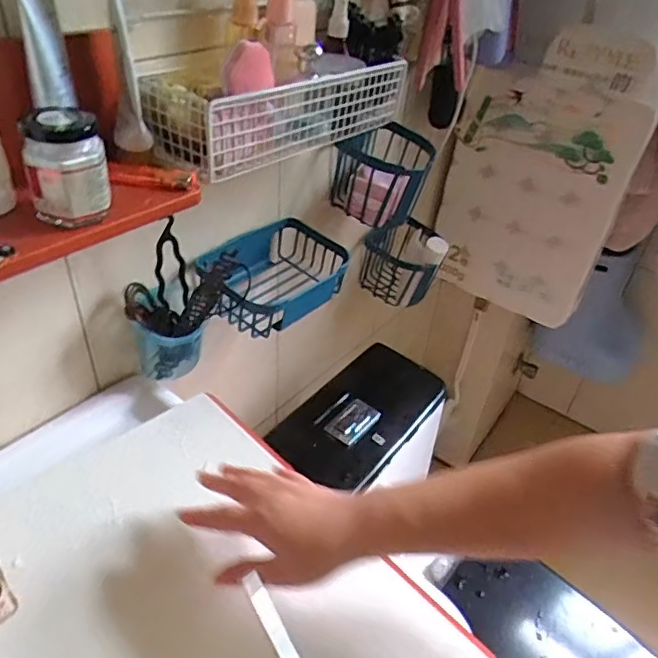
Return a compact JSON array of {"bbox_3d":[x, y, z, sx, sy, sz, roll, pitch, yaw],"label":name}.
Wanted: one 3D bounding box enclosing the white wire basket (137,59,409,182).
[{"bbox_3d":[-0.044,-0.229,0.580,0.082,0.069,0.325,31,45,30],"label":"white wire basket"}]

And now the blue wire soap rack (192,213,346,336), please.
[{"bbox_3d":[-0.072,-0.065,0.705,0.134,0.081,0.198,34,46,32],"label":"blue wire soap rack"}]

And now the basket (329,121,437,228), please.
[{"bbox_3d":[0.075,-0.220,0.812,0.127,0.114,0.139,13,38,11],"label":"basket"}]

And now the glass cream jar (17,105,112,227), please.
[{"bbox_3d":[-0.182,-0.112,0.390,0.050,0.071,0.040,-8,40,-17],"label":"glass cream jar"}]

